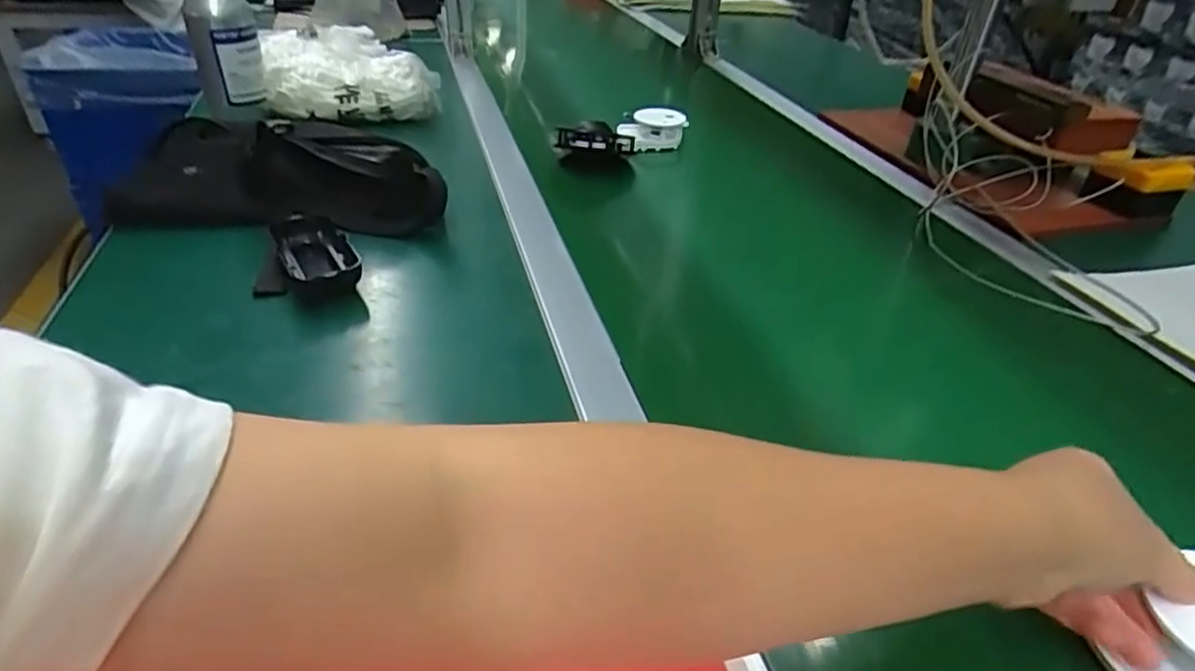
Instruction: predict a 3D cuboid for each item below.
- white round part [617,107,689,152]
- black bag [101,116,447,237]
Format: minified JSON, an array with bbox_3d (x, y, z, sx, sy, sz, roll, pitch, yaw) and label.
[{"bbox_3d":[0.069,-0.271,0.881,0.076,0.046,0.065,-11,38,-23],"label":"white round part"},{"bbox_3d":[-0.298,-0.152,0.662,0.309,0.080,0.107,8,35,3],"label":"black bag"}]

